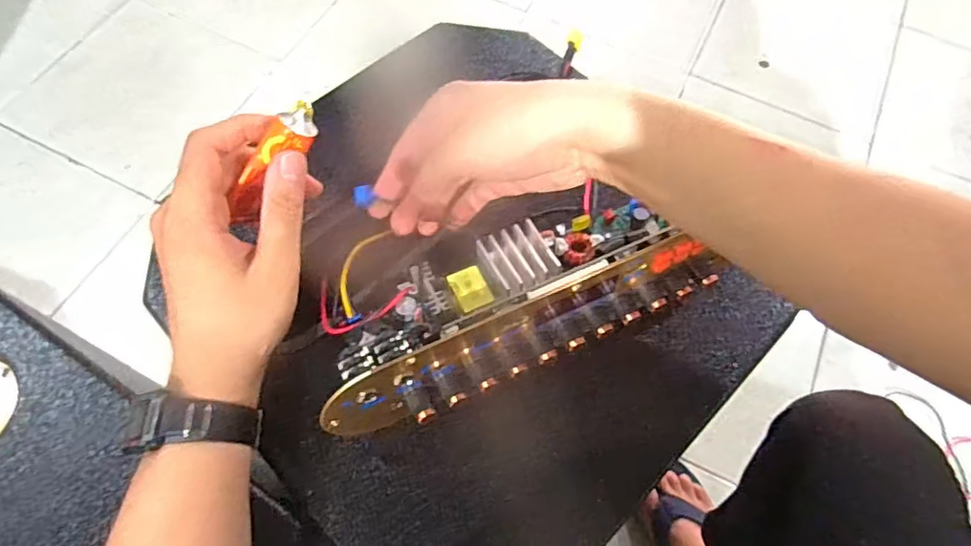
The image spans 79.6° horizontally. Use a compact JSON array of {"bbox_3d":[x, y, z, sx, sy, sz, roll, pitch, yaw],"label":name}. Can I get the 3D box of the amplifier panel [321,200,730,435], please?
[{"bbox_3d":[0.021,0.014,0.347,0.249,0.050,0.083,-23,68,-14],"label":"amplifier panel"}]

